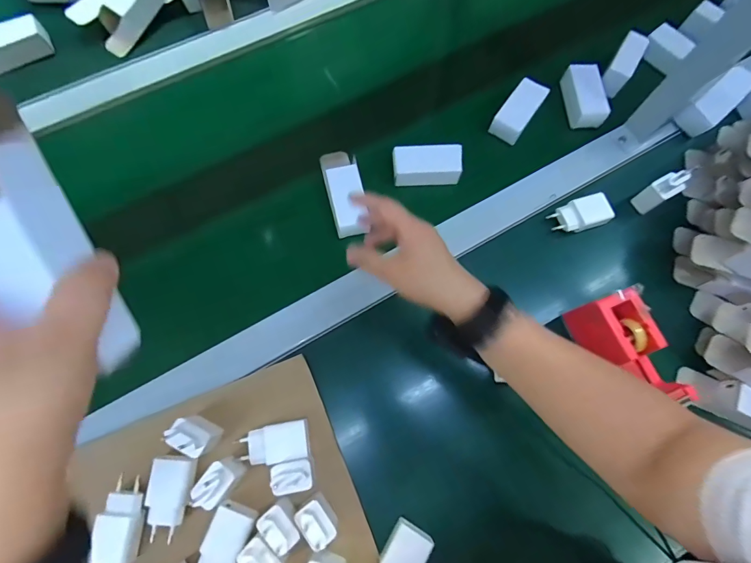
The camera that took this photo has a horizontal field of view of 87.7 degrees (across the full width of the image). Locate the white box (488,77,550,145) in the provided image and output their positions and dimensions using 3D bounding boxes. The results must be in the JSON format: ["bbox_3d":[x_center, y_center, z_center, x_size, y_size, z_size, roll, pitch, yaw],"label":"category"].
[{"bbox_3d":[0.211,-0.252,0.580,0.044,0.037,0.089,34,75,8],"label":"white box"}]

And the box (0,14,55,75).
[{"bbox_3d":[-0.549,-0.339,0.570,0.134,0.034,0.043,-28,76,-10],"label":"box"}]

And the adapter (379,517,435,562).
[{"bbox_3d":[0.024,0.289,0.398,0.041,0.024,0.080,28,74,6],"label":"adapter"}]

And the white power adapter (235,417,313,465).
[{"bbox_3d":[-0.110,0.177,0.429,0.076,0.033,0.039,-10,74,-5],"label":"white power adapter"}]

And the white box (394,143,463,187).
[{"bbox_3d":[0.072,-0.161,0.545,0.091,0.030,0.047,0,73,-2],"label":"white box"}]

